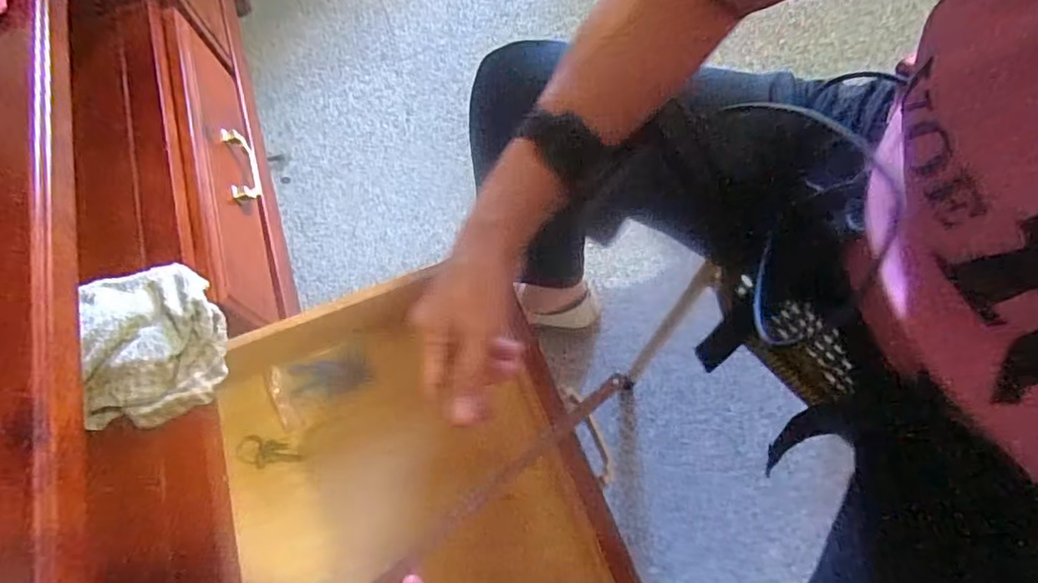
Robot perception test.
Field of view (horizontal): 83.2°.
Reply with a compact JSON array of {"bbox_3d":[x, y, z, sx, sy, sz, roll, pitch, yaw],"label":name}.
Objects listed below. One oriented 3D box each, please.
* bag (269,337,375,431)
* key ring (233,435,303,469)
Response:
[{"bbox_3d":[-0.224,0.101,0.667,0.114,0.018,0.072,-23,66,-2],"label":"bag"},{"bbox_3d":[-0.275,0.178,0.640,0.072,0.004,0.031,8,68,11],"label":"key ring"}]

